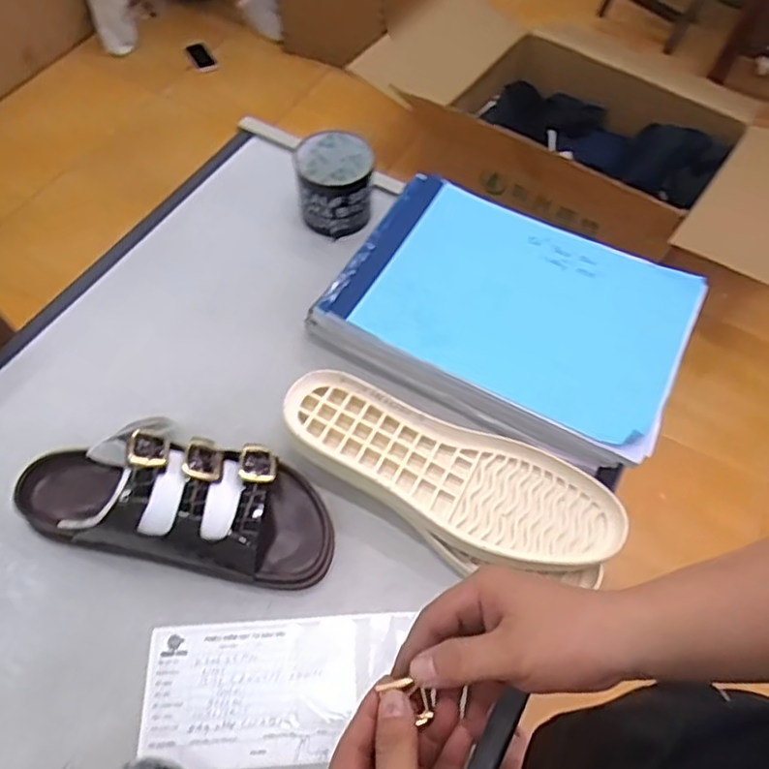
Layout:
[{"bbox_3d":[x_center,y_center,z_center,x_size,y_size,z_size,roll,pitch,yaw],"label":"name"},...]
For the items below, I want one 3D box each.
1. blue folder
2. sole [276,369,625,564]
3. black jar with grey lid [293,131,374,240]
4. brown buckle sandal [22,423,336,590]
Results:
[{"bbox_3d":[0.118,-0.071,0.601,0.308,0.051,0.215,24,61,11],"label":"blue folder"},{"bbox_3d":[0.051,0.069,0.508,0.277,0.026,0.092,22,60,10],"label":"sole"},{"bbox_3d":[-0.053,-0.212,0.671,0.078,0.071,0.081,3,59,-1],"label":"black jar with grey lid"},{"bbox_3d":[-0.160,0.083,0.486,0.237,0.078,0.094,10,59,3],"label":"brown buckle sandal"}]

